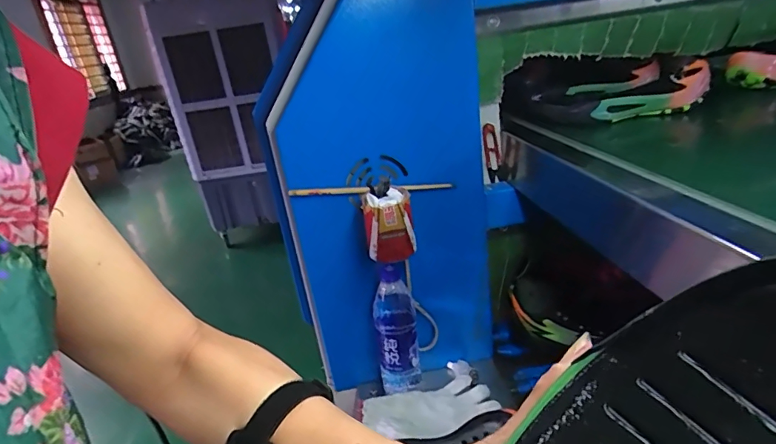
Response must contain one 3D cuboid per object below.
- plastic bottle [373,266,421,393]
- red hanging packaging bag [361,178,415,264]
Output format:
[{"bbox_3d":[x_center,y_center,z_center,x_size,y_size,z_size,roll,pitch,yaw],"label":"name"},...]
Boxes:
[{"bbox_3d":[0.012,0.167,0.711,0.063,0.209,0.057,-7,21,-1],"label":"plastic bottle"},{"bbox_3d":[0.000,0.000,0.637,0.065,0.090,0.071,-7,21,-1],"label":"red hanging packaging bag"}]

